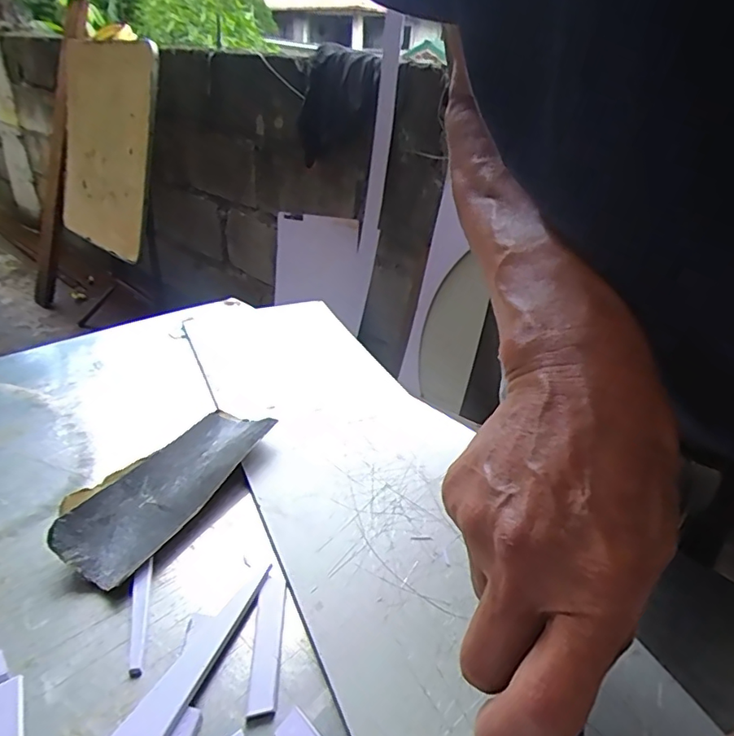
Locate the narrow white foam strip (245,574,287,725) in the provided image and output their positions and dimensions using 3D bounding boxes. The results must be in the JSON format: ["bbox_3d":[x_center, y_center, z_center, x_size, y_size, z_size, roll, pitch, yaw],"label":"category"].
[{"bbox_3d":[-0.044,0.120,0.235,0.011,0.004,0.062,1,31,-4],"label":"narrow white foam strip"}]

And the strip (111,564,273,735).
[{"bbox_3d":[-0.073,0.123,0.223,0.018,0.005,0.099,13,32,17],"label":"strip"}]

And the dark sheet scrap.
[{"bbox_3d":[-0.112,0.064,0.308,0.055,0.020,0.134,16,33,21],"label":"dark sheet scrap"}]

